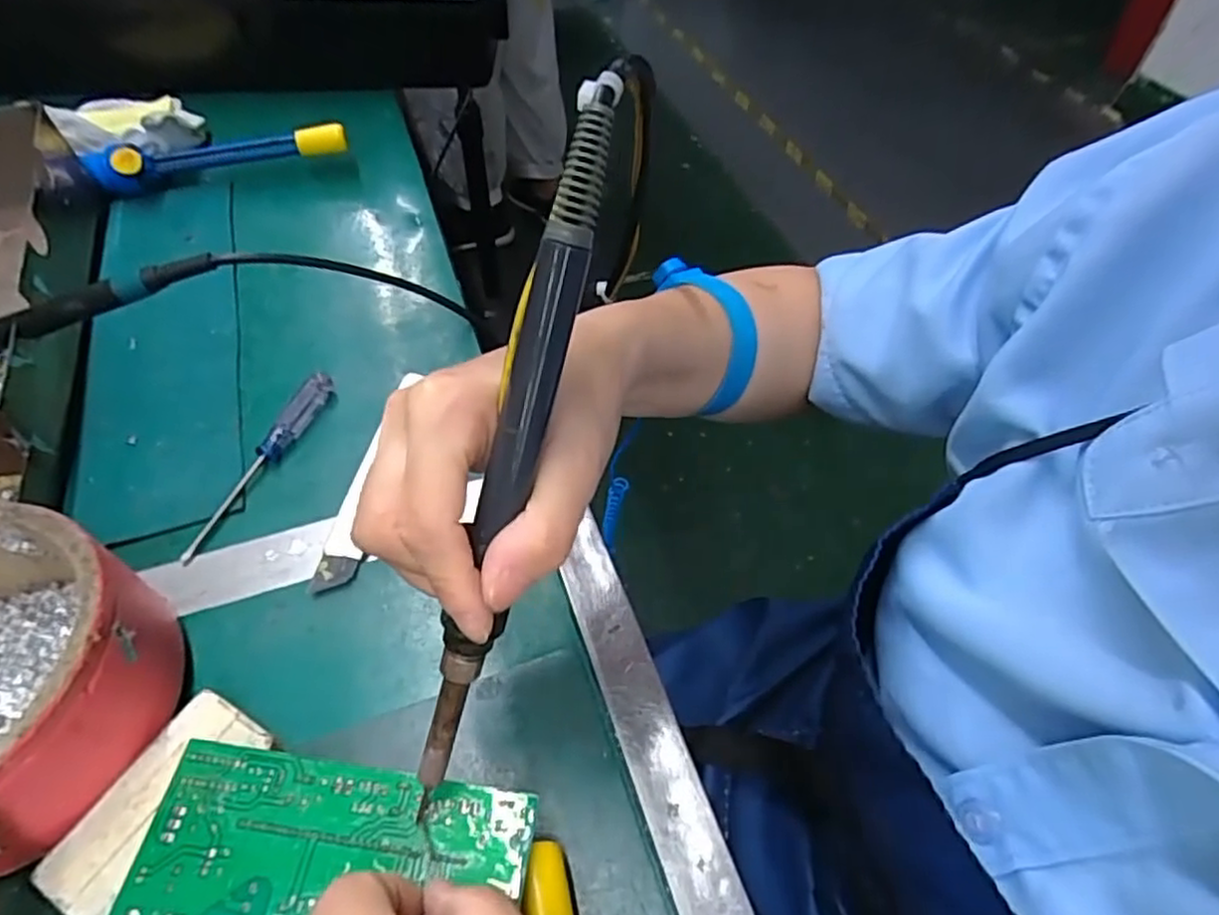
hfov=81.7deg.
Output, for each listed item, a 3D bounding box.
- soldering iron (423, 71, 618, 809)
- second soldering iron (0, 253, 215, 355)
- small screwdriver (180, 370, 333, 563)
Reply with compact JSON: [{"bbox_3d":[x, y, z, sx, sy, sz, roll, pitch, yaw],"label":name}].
[{"bbox_3d":[-0.030,0.011,0.200,0.015,0.222,0.014,20,15,14],"label":"soldering iron"},{"bbox_3d":[-0.306,-0.059,0.349,0.227,0.016,0.017,-19,54,1],"label":"second soldering iron"},{"bbox_3d":[-0.176,-0.001,0.358,0.013,0.012,0.121,13,53,9],"label":"small screwdriver"}]

